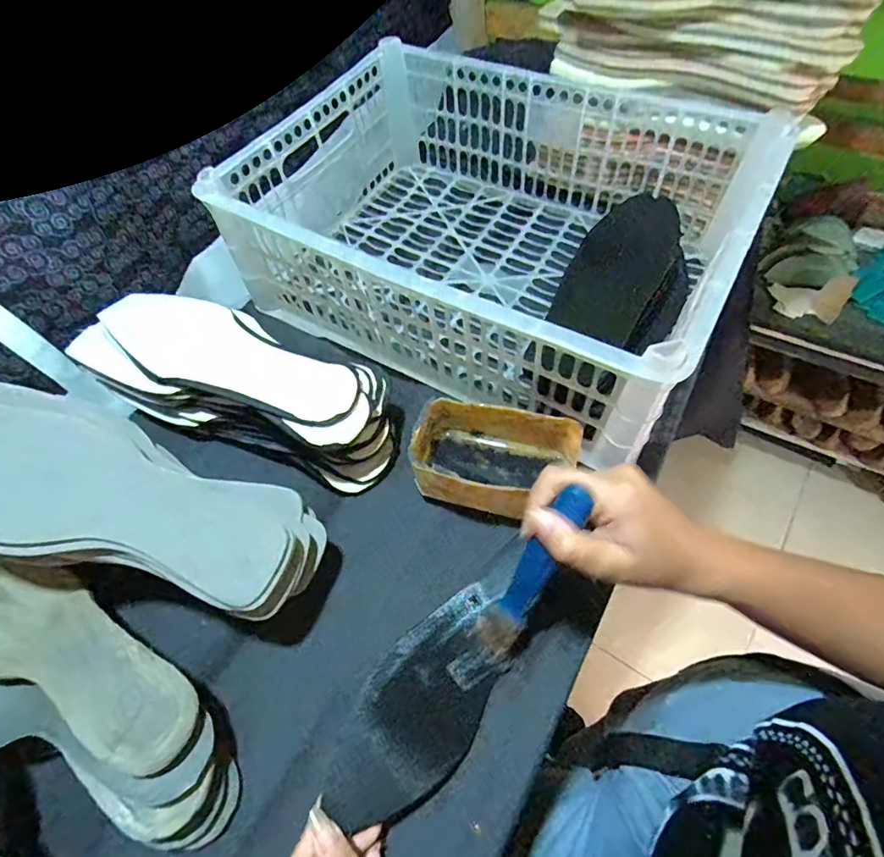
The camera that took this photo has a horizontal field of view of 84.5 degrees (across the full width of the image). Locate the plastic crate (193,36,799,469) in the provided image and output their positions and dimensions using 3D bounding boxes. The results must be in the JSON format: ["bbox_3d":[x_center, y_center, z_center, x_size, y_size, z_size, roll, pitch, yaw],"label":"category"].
[{"bbox_3d":[0.053,-0.205,0.484,0.432,0.142,0.329,26,64,20],"label":"plastic crate"}]

